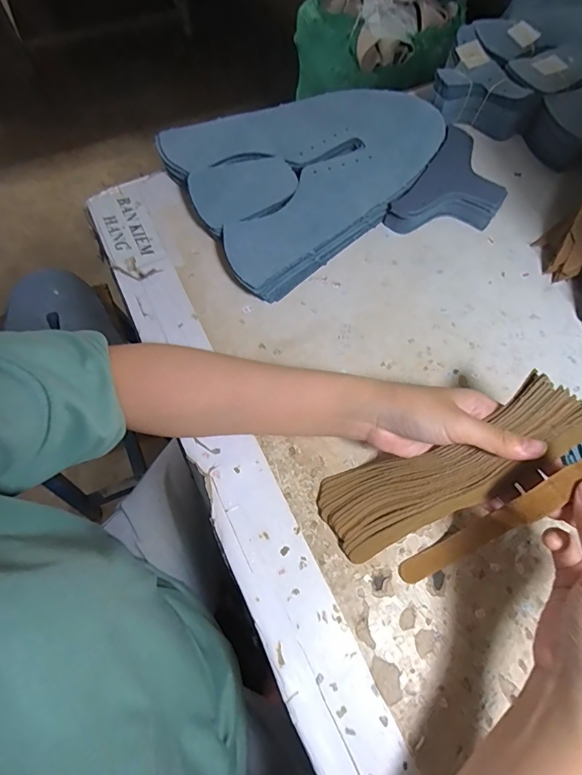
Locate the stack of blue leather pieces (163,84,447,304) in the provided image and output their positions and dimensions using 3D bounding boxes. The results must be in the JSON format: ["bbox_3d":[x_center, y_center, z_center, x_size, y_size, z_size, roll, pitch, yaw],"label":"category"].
[{"bbox_3d":[0.032,-0.233,0.471,0.288,0.037,0.220,-26,70,-13],"label":"stack of blue leather pieces"}]

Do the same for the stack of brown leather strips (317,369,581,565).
[{"bbox_3d":[0.110,0.060,0.315,0.192,0.021,0.063,-32,68,20],"label":"stack of brown leather strips"}]

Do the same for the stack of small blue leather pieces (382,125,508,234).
[{"bbox_3d":[0.174,-0.204,0.463,0.090,0.031,0.139,34,70,12],"label":"stack of small blue leather pieces"}]

